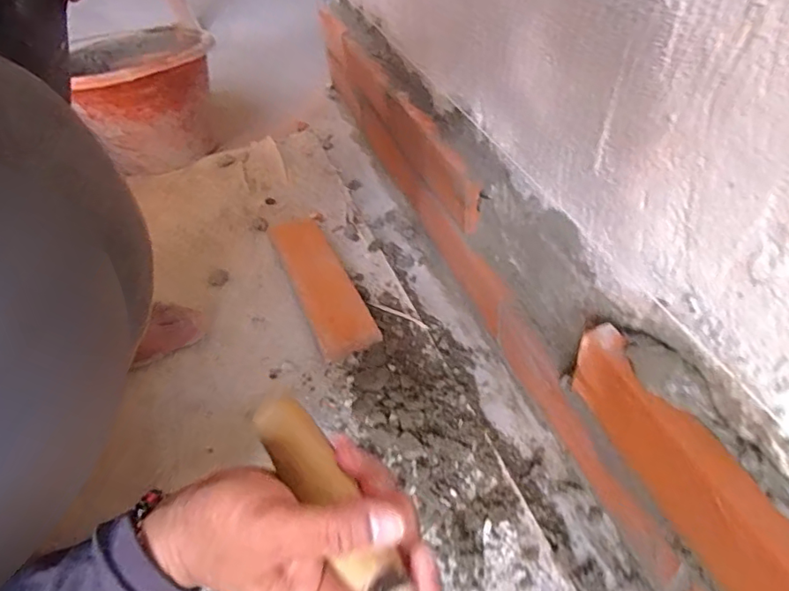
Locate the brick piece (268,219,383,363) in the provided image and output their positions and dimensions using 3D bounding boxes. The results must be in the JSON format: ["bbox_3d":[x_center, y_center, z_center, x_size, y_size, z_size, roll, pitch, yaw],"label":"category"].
[{"bbox_3d":[-0.086,-0.020,0.605,0.061,0.027,0.250,-20,45,-13],"label":"brick piece"}]

